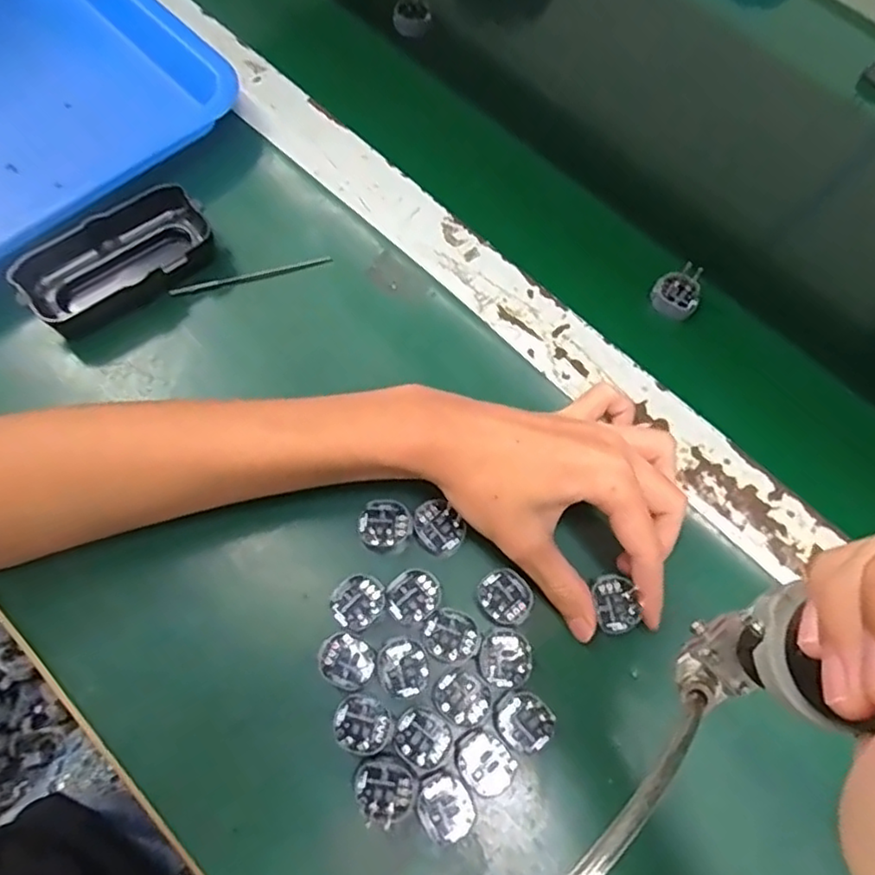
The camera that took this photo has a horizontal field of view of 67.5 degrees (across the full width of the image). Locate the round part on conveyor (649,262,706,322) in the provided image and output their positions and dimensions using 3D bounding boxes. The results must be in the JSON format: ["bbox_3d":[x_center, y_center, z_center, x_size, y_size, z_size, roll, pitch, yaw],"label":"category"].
[{"bbox_3d":[0.153,-0.093,0.415,0.028,0.023,0.026,1,68,-3],"label":"round part on conveyor"}]

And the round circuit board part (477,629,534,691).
[{"bbox_3d":[0.033,0.108,0.317,0.026,0.007,0.026,1,68,-3],"label":"round circuit board part"}]

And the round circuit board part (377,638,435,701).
[{"bbox_3d":[-0.016,0.111,0.316,0.025,0.004,0.026,-33,73,-15],"label":"round circuit board part"}]

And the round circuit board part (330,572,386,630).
[{"bbox_3d":[-0.039,0.082,0.326,0.027,0.004,0.024,-36,74,-16],"label":"round circuit board part"}]

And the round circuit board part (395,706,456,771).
[{"bbox_3d":[-0.007,0.140,0.304,0.024,0.004,0.027,-34,74,-15],"label":"round circuit board part"}]

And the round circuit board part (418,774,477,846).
[{"bbox_3d":[0.005,0.169,0.297,0.023,0.005,0.027,-31,73,-14],"label":"round circuit board part"}]

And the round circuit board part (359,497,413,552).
[{"bbox_3d":[-0.028,0.046,0.343,0.026,0.005,0.027,1,68,-3],"label":"round circuit board part"}]

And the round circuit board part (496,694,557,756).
[{"bbox_3d":[0.042,0.135,0.311,0.024,0.004,0.026,-33,73,-15],"label":"round circuit board part"}]

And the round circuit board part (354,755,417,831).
[{"bbox_3d":[-0.024,0.159,0.295,0.026,0.004,0.028,1,68,-3],"label":"round circuit board part"}]

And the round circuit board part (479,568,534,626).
[{"bbox_3d":[0.035,0.081,0.331,0.024,0.004,0.027,-35,74,-15],"label":"round circuit board part"}]

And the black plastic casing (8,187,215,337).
[{"bbox_3d":[-0.187,-0.103,0.387,0.107,0.030,0.051,-37,74,-16],"label":"black plastic casing"}]

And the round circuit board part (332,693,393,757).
[{"bbox_3d":[-0.035,0.135,0.307,0.026,0.004,0.027,1,68,-3],"label":"round circuit board part"}]

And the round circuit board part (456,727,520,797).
[{"bbox_3d":[0.022,0.152,0.305,0.025,0.005,0.029,-32,73,-15],"label":"round circuit board part"}]

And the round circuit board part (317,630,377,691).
[{"bbox_3d":[-0.044,0.107,0.315,0.025,0.004,0.027,1,68,-3],"label":"round circuit board part"}]

